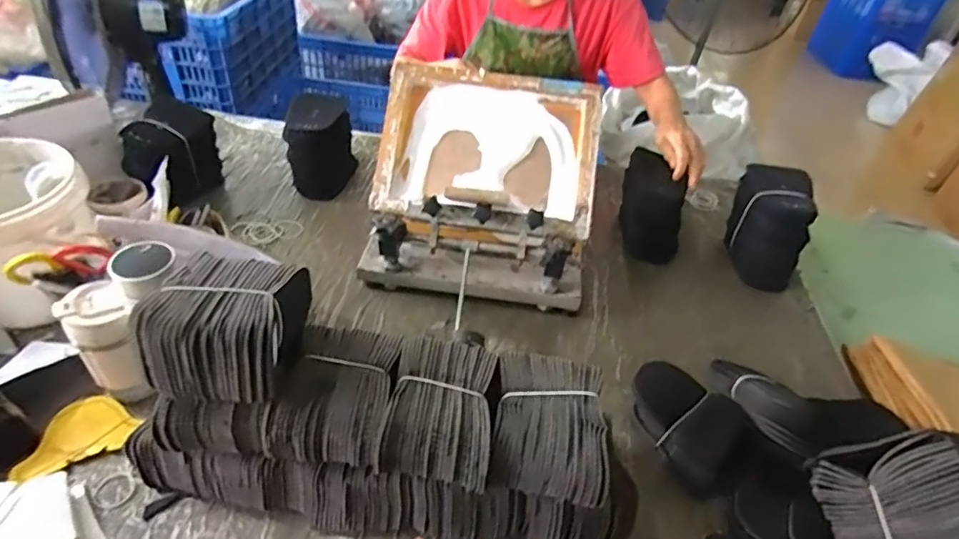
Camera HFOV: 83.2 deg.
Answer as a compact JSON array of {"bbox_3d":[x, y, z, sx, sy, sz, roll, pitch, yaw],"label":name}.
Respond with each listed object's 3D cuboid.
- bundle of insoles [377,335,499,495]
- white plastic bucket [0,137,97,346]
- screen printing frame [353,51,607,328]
[{"bbox_3d":[-0.039,0.150,0.572,0.111,0.064,0.143,10,42,4],"label":"bundle of insoles"},{"bbox_3d":[-0.658,-0.048,0.765,0.207,0.192,0.191,4,42,-3],"label":"white plastic bucket"},{"bbox_3d":[0.007,-0.140,0.889,0.348,0.256,0.268,9,42,2],"label":"screen printing frame"}]

